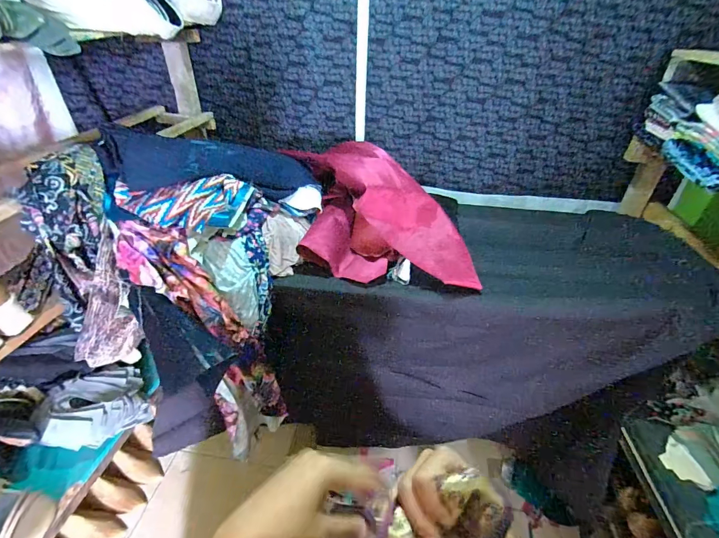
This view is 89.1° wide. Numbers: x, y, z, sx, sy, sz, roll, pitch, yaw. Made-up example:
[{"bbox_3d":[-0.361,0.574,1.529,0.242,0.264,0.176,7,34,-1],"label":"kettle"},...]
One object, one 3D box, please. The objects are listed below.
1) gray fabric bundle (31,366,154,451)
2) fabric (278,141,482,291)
[{"bbox_3d":[-0.571,0.302,0.788,0.187,0.077,0.163,-23,43,-33],"label":"gray fabric bundle"},{"bbox_3d":[0.047,-0.124,0.858,0.355,0.175,0.438,-3,36,-10],"label":"fabric"}]

